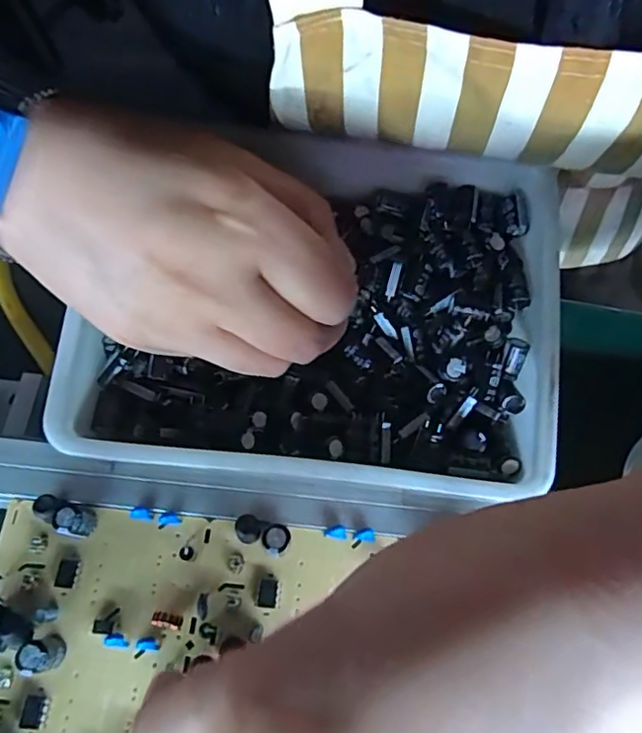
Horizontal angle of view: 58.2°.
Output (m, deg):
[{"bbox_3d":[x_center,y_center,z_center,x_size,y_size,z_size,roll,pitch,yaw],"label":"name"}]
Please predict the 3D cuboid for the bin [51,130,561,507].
[{"bbox_3d":[-0.002,-0.025,0.250,0.193,0.046,0.149,6,75,0],"label":"bin"}]

